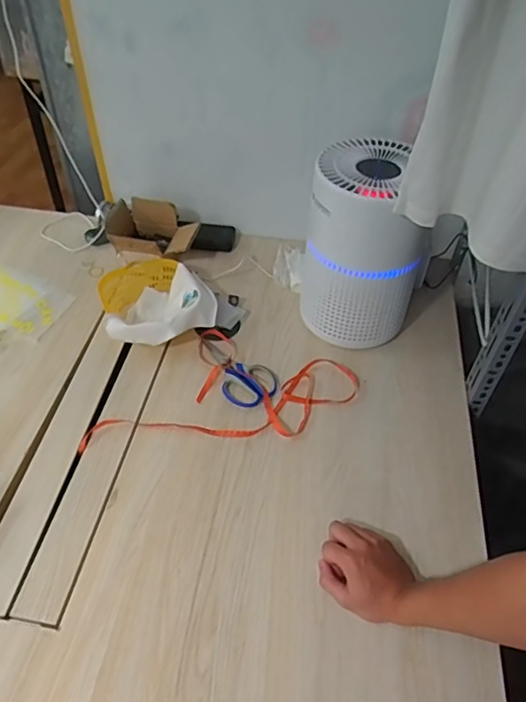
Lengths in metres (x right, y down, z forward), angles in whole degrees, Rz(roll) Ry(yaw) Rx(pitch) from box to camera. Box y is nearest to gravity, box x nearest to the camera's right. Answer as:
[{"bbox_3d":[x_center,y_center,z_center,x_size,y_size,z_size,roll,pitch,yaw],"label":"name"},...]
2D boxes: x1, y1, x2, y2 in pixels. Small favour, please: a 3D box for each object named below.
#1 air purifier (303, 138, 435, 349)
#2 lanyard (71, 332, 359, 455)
[{"bbox_3d":[0.168,-0.168,0.897,0.192,0.306,0.178,12,47,8],"label":"air purifier"},{"bbox_3d":[-0.065,0.050,0.896,0.436,0.013,0.224,-4,47,-5],"label":"lanyard"}]

